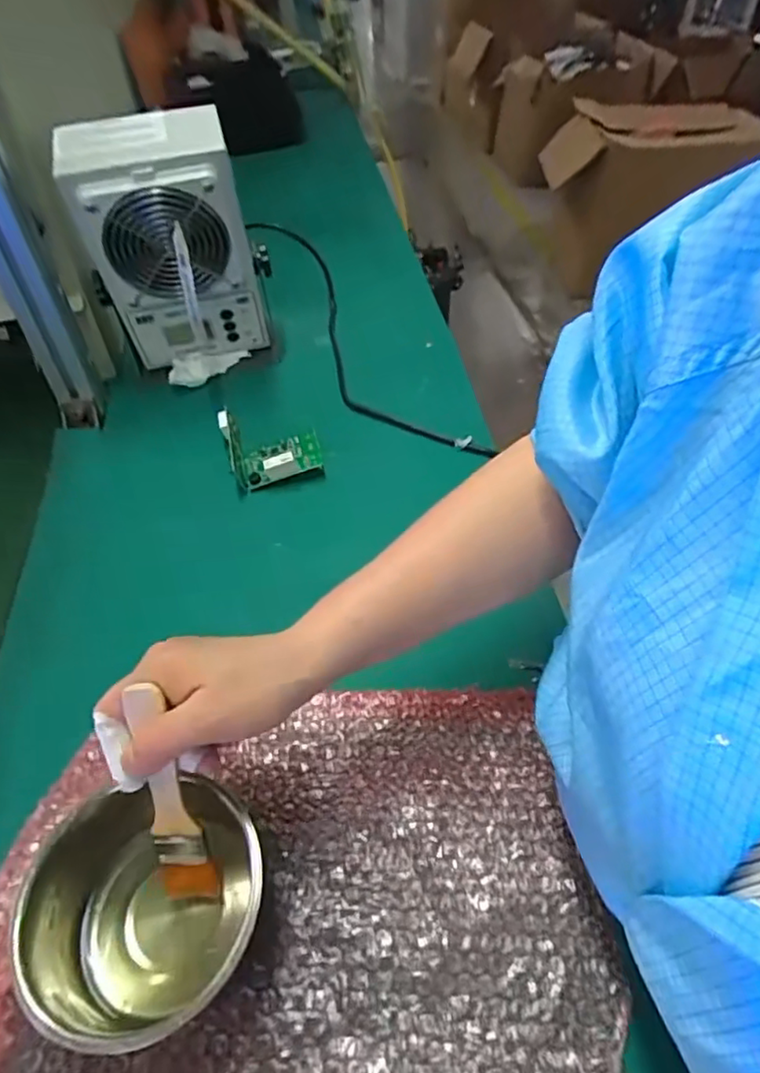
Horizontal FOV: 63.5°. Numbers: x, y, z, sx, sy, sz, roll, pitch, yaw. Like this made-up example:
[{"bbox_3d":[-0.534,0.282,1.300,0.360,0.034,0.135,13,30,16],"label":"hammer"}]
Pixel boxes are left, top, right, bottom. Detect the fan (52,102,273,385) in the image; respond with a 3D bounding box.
[{"bbox_3d":[-0.213,-0.286,0.652,0.177,0.248,0.111,-13,50,-12],"label":"fan"}]

